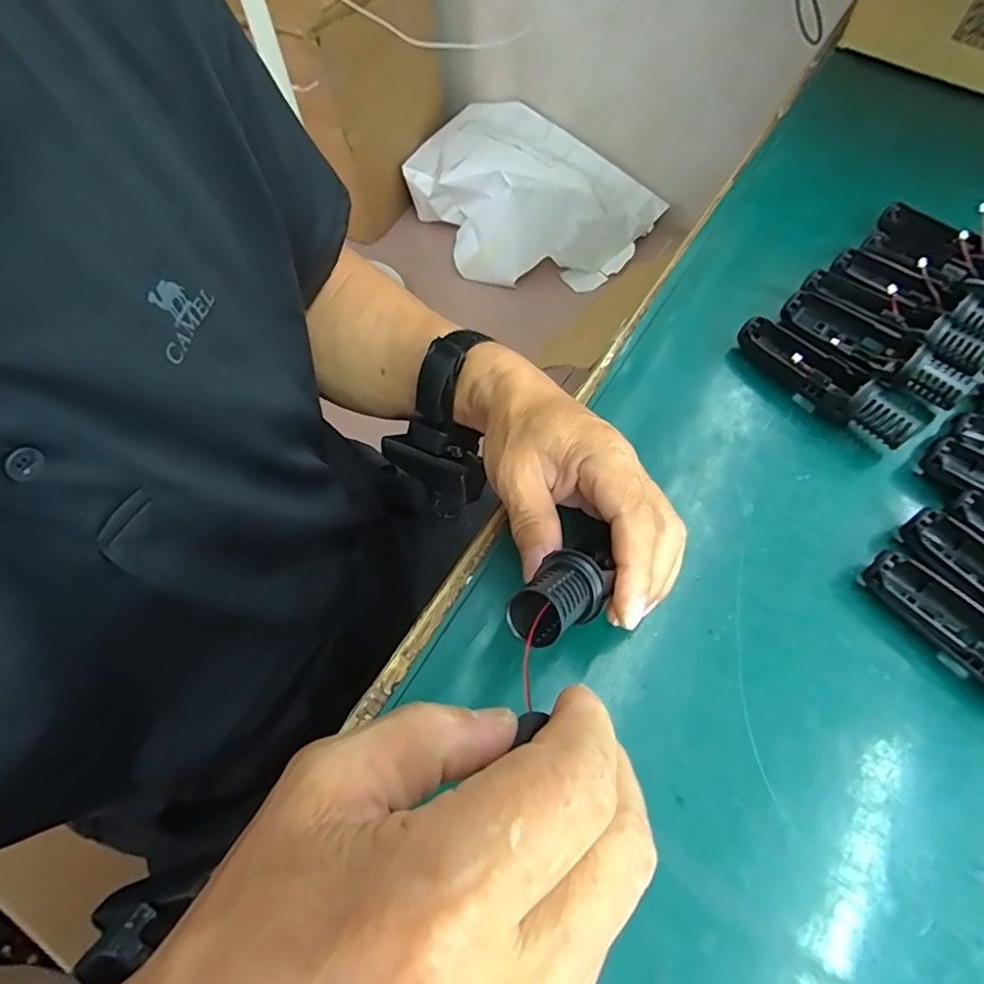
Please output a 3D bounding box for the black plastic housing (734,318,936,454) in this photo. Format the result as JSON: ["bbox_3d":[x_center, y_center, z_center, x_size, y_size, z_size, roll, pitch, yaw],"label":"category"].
[{"bbox_3d":[0.216,-0.074,0.362,0.028,0.037,0.121,-35,67,-16],"label":"black plastic housing"}]

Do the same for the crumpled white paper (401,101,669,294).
[{"bbox_3d":[0.081,-0.773,1.502,0.646,0.221,0.434,28,66,15],"label":"crumpled white paper"}]

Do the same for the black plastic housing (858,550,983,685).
[{"bbox_3d":[0.252,0.079,0.283,0.030,0.032,0.120,-33,66,-15],"label":"black plastic housing"}]

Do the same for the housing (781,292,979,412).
[{"bbox_3d":[0.255,-0.098,0.375,0.034,0.030,0.123,-38,68,-17],"label":"housing"}]

